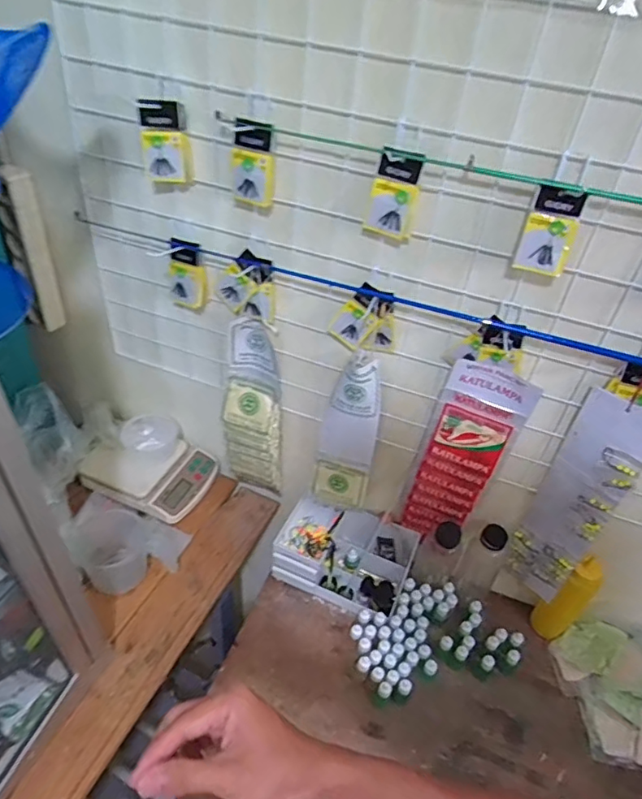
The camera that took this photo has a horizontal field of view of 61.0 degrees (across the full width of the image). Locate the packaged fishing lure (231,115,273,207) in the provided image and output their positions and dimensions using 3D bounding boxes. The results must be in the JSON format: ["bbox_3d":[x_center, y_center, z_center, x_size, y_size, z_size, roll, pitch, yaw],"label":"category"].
[{"bbox_3d":[-0.084,-0.286,0.660,0.052,0.092,0.022,21,40,14],"label":"packaged fishing lure"}]

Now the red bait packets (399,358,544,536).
[{"bbox_3d":[0.210,0.096,0.818,0.116,0.347,0.024,17,41,12],"label":"red bait packets"}]

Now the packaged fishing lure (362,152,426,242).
[{"bbox_3d":[0.082,-0.232,0.627,0.055,0.091,0.017,14,41,7],"label":"packaged fishing lure"}]

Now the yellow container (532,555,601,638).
[{"bbox_3d":[0.405,0.330,0.899,0.056,0.207,0.064,36,48,29],"label":"yellow container"}]

